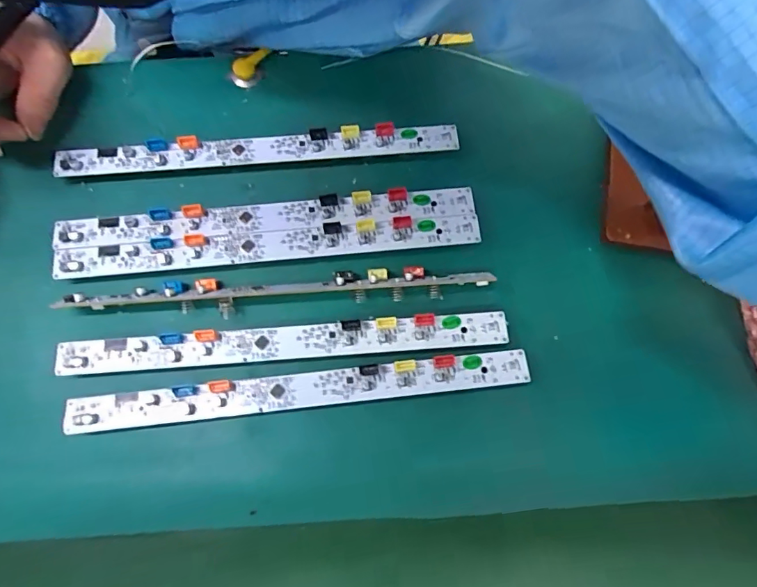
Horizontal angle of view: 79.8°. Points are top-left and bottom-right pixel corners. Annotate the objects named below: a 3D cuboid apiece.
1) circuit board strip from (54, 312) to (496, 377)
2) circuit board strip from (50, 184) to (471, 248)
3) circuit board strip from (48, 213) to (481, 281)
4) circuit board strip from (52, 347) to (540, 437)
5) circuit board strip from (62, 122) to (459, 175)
[{"bbox_3d":[-0.061,0.032,0.293,0.285,0.007,0.023,-4,76,0],"label":"circuit board strip"},{"bbox_3d":[-0.079,-0.055,0.315,0.285,0.008,0.023,-6,76,-1],"label":"circuit board strip"},{"bbox_3d":[-0.075,-0.033,0.312,0.284,0.012,0.022,-6,76,-1],"label":"circuit board strip"},{"bbox_3d":[-0.050,0.061,0.286,0.285,0.006,0.022,-6,76,-1],"label":"circuit board strip"},{"bbox_3d":[-0.087,-0.105,0.330,0.284,0.013,0.022,-5,76,-1],"label":"circuit board strip"}]

